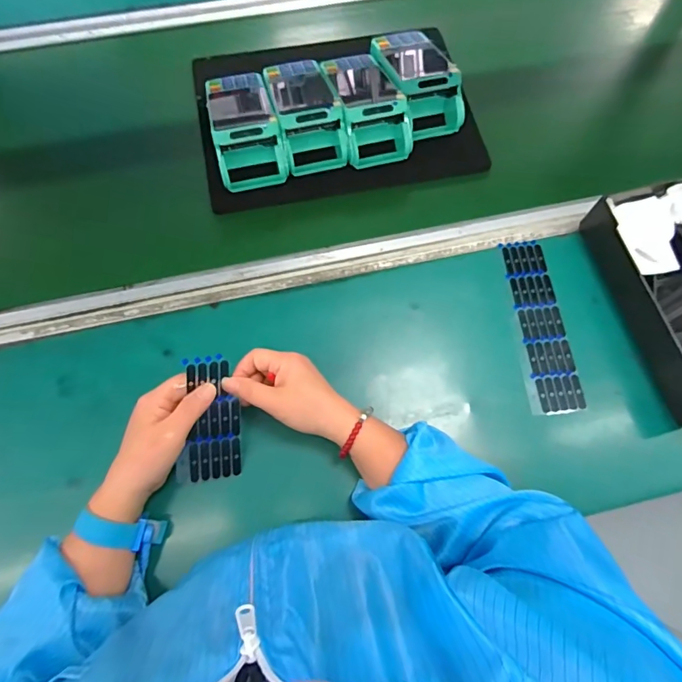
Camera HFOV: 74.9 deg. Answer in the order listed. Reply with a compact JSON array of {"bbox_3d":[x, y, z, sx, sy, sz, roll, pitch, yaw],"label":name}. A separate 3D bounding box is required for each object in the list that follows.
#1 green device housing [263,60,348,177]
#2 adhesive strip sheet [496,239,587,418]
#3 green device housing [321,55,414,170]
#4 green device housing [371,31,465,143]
[{"bbox_3d":[-0.046,-0.287,0.550,0.075,0.068,0.165,-11,72,-5],"label":"green device housing"},{"bbox_3d":[0.218,-0.021,0.491,0.053,0.005,0.198,-3,72,-3],"label":"adhesive strip sheet"},{"bbox_3d":[0.031,-0.299,0.556,0.076,0.071,0.165,-12,73,-6],"label":"green device housing"},{"bbox_3d":[0.098,-0.346,0.566,0.084,0.053,0.168,-13,73,-6],"label":"green device housing"}]

